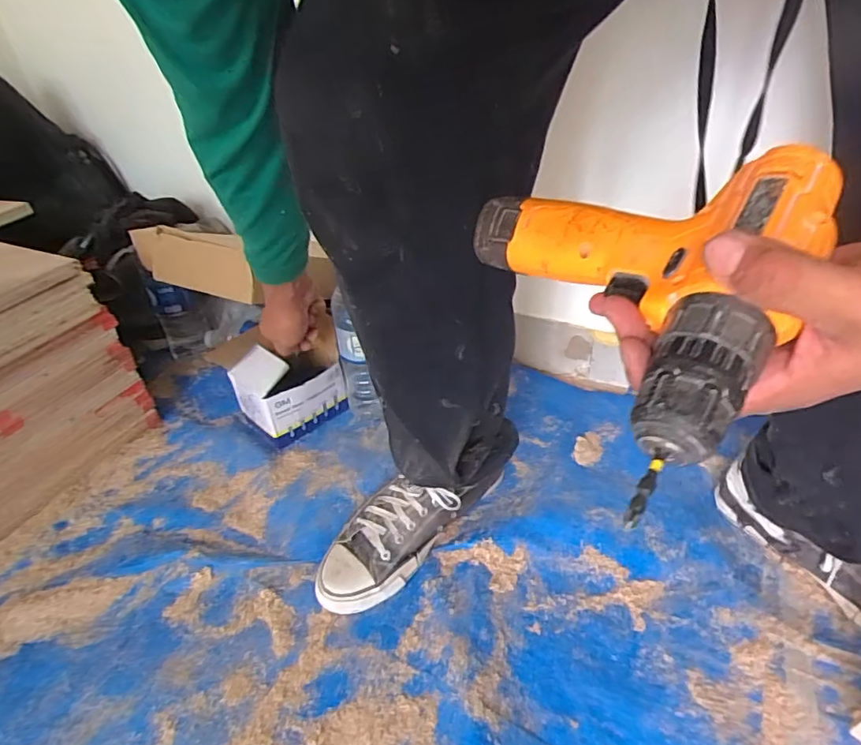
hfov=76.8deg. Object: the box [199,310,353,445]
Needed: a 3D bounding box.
[{"bbox_3d":[-0.210,0.013,0.829,0.165,0.125,0.110,-28,41,-28],"label":"box"}]

